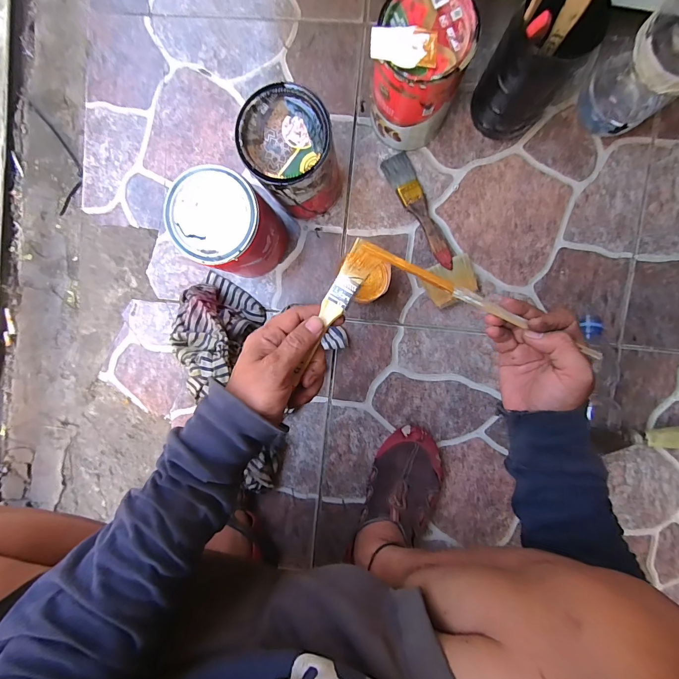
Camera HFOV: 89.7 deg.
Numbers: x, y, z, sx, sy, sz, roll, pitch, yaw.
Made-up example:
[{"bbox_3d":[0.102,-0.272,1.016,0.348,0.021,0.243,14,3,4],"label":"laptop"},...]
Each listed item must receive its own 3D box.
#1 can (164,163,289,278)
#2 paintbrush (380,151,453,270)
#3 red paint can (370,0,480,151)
[{"bbox_3d":[-0.130,-0.137,0.435,0.117,0.135,0.102,32,95,-1],"label":"can"},{"bbox_3d":[0.111,-0.174,0.462,0.037,0.025,0.167,-27,93,4],"label":"paintbrush"},{"bbox_3d":[0.088,-0.300,0.397,0.090,0.136,0.096,0,95,2],"label":"red paint can"}]

